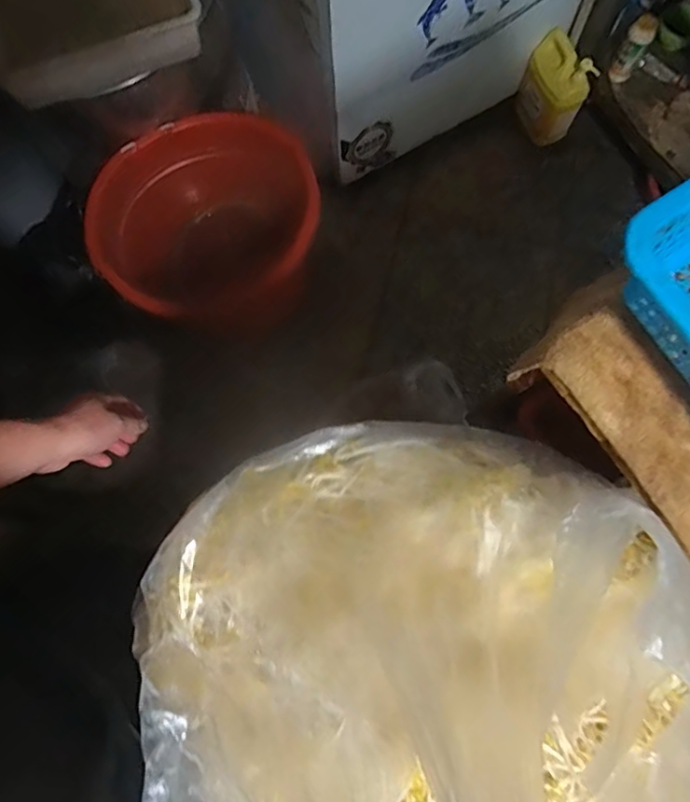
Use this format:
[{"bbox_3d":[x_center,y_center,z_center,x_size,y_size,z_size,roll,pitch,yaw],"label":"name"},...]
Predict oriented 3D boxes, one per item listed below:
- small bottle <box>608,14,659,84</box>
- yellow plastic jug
[{"bbox_3d":[0.714,-0.872,1.316,0.056,0.160,0.050,31,81,7],"label":"small bottle"},{"bbox_3d":[0.553,-0.840,1.431,0.112,0.218,0.184,-26,79,-4],"label":"yellow plastic jug"}]

